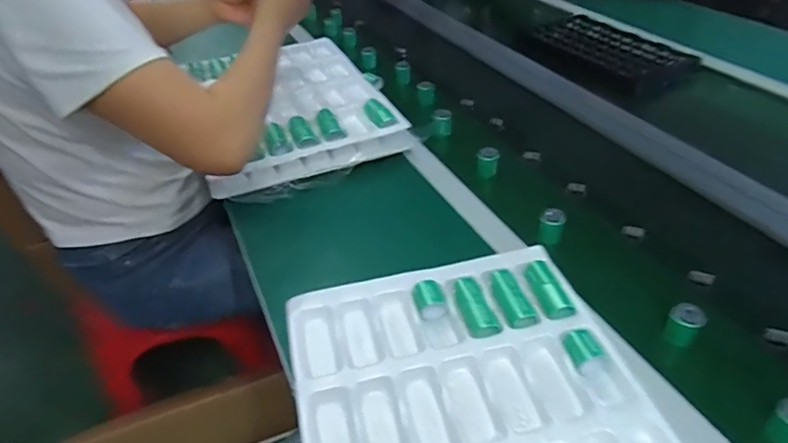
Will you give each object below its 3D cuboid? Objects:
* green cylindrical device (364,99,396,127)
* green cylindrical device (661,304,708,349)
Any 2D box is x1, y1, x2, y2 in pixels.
[{"bbox_3d":[-0.025,-0.170,0.809,0.030,0.035,0.062,-21,44,-19],"label":"green cylindrical device"},{"bbox_3d":[0.309,0.111,0.538,0.024,0.043,0.031,-30,48,-27],"label":"green cylindrical device"}]

